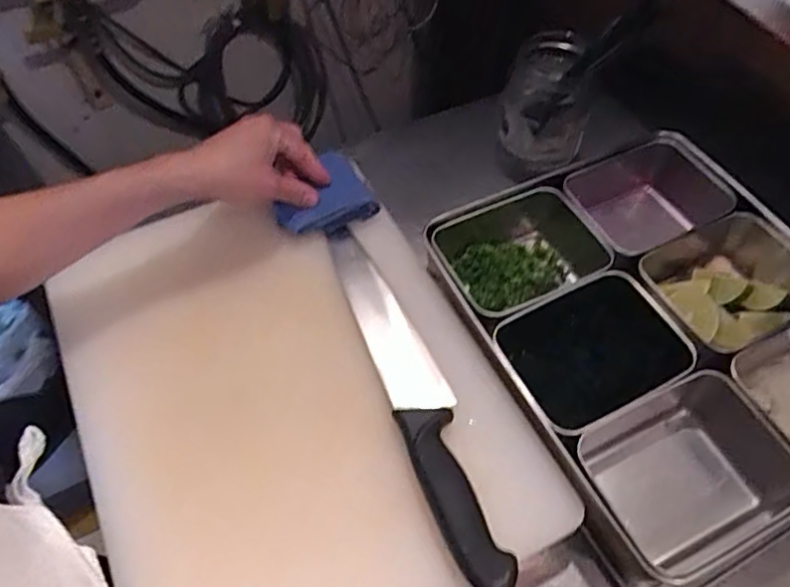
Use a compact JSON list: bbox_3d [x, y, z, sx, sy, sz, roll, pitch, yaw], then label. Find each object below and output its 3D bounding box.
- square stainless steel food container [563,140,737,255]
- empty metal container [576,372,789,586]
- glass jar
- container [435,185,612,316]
[{"bbox_3d":[0.236,-0.079,0.587,0.130,0.076,0.108,-26,60,-16],"label":"square stainless steel food container"},{"bbox_3d":[0.219,0.129,0.448,0.158,0.058,0.111,-24,59,-14],"label":"empty metal container"},{"bbox_3d":[0.156,-0.198,0.632,0.083,0.121,0.083,0,56,1],"label":"glass jar"},{"bbox_3d":[0.116,-0.031,0.554,0.153,0.057,0.110,-22,58,-13],"label":"container"}]

